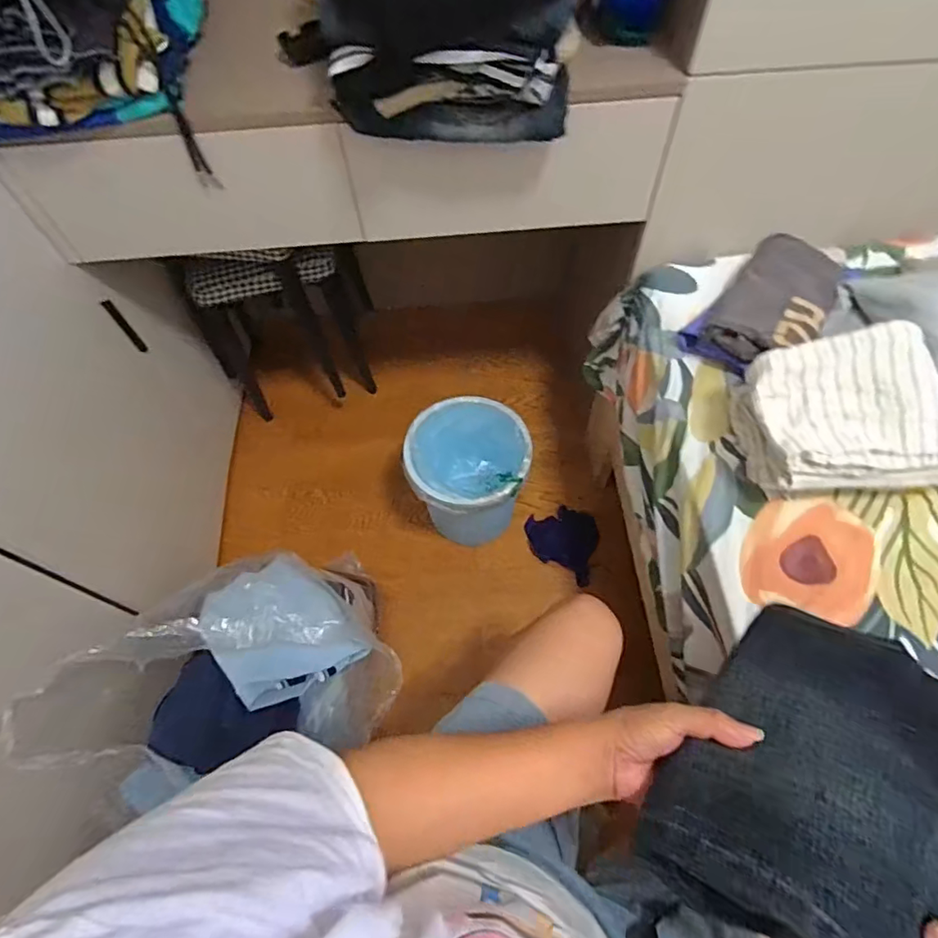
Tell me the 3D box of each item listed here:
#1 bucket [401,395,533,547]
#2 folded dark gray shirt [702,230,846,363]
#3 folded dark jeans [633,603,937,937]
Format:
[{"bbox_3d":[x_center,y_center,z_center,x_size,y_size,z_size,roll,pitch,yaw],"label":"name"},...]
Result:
[{"bbox_3d":[0.001,0.027,1.091,0.230,0.273,0.218,-1,59,2],"label":"bucket"},{"bbox_3d":[0.418,-0.226,0.722,0.129,0.052,0.216,34,66,20],"label":"folded dark gray shirt"},{"bbox_3d":[0.254,0.207,0.353,0.188,0.036,0.257,17,37,42],"label":"folded dark jeans"}]

